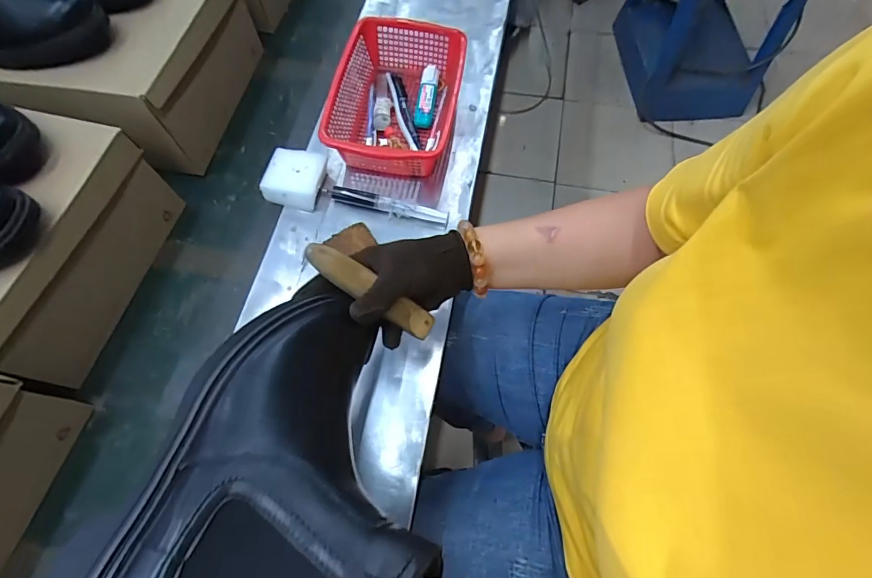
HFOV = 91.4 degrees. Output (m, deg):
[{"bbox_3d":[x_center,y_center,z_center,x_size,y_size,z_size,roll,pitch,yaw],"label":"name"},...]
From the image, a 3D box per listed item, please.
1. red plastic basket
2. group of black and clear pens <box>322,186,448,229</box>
[{"bbox_3d":[-0.048,-0.242,0.549,0.151,0.067,0.220,6,65,3],"label":"red plastic basket"},{"bbox_3d":[-0.062,-0.102,0.516,0.153,0.015,0.019,14,65,6],"label":"group of black and clear pens"}]

